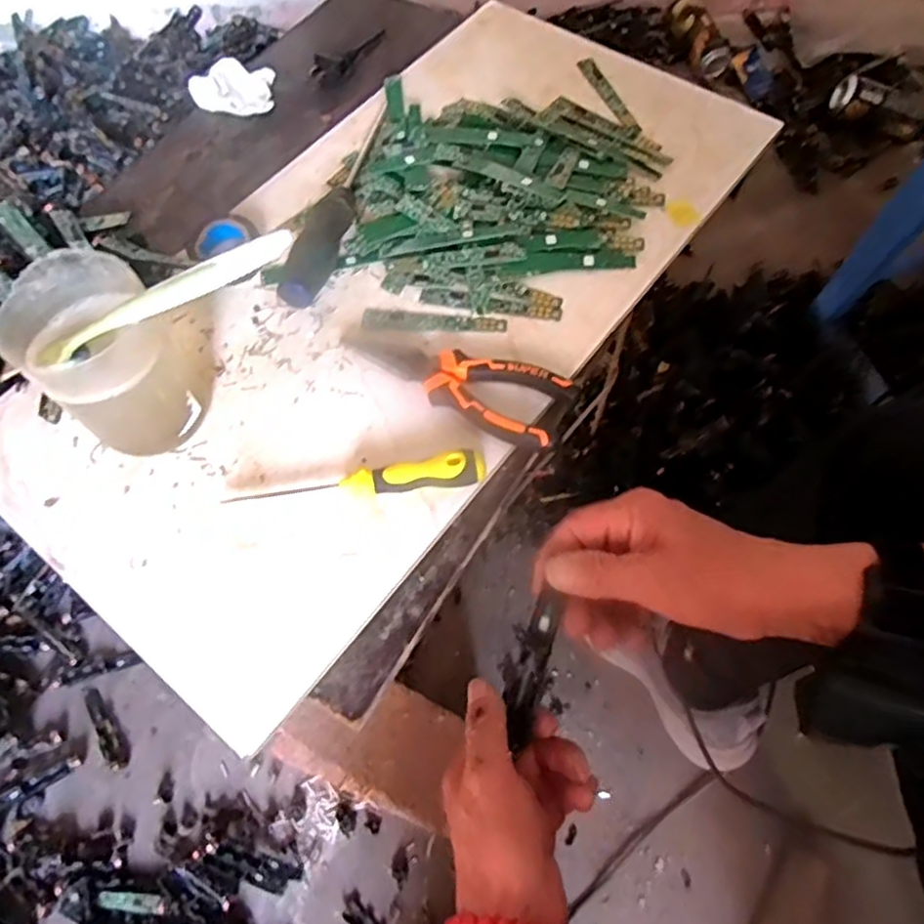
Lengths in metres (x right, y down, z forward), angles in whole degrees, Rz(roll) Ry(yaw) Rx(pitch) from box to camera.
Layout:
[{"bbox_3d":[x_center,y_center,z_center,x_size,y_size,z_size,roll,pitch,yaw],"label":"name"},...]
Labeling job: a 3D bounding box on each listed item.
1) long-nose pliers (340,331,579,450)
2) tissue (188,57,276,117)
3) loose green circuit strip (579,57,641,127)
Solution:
[{"bbox_3d":[-0.009,-0.051,0.422,0.152,0.020,0.050,17,65,11],"label":"long-nose pliers"},{"bbox_3d":[-0.201,-0.329,0.573,0.068,0.021,0.049,-7,63,-1],"label":"tissue"},{"bbox_3d":[0.123,-0.310,0.554,0.014,0.005,0.092,-21,64,-8],"label":"loose green circuit strip"}]

